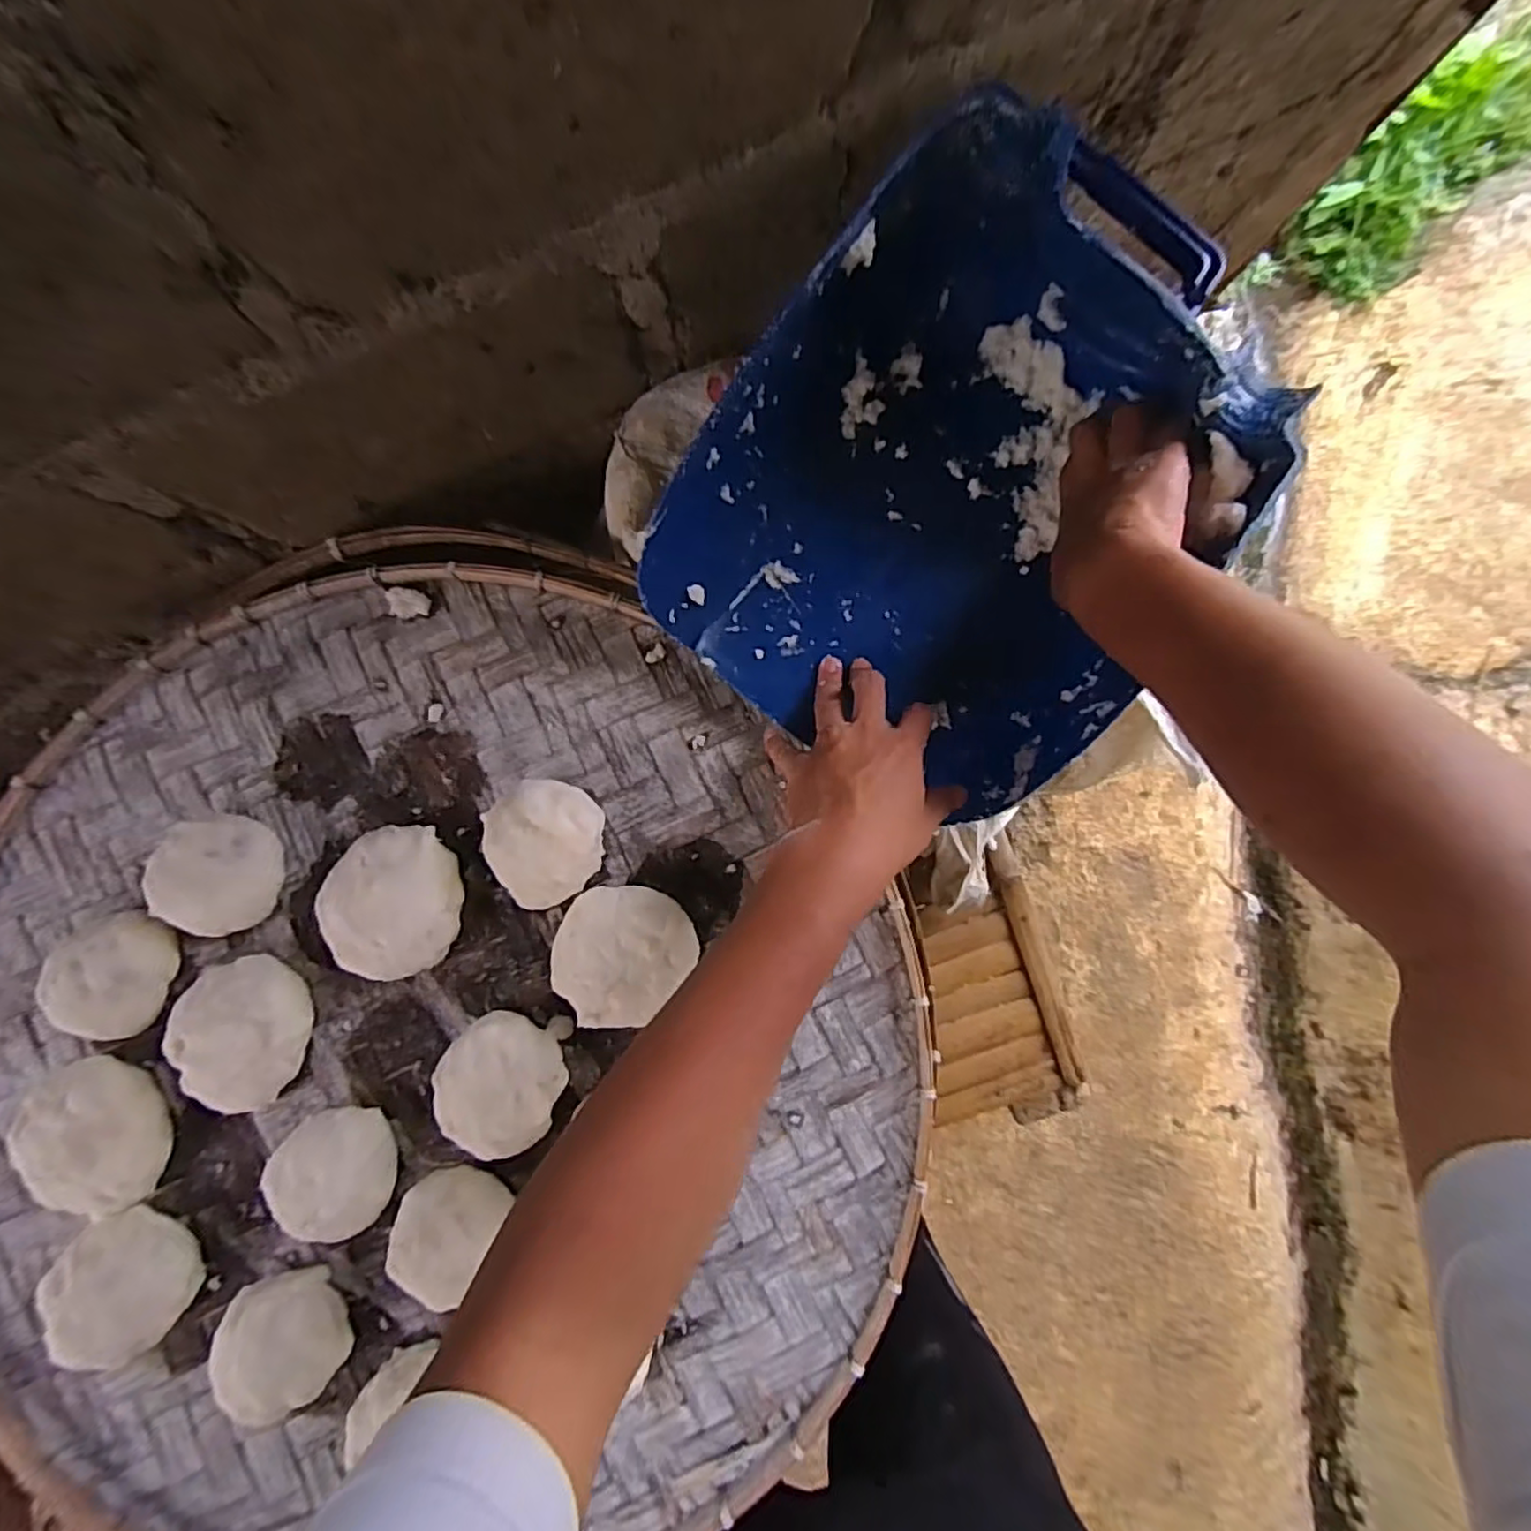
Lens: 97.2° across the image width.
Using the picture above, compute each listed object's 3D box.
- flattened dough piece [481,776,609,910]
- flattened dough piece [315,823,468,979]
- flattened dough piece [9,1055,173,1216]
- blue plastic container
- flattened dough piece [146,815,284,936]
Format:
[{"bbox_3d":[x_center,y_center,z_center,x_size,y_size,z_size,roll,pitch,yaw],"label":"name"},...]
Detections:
[{"bbox_3d":[-0.158,0.054,0.486,0.085,0.050,0.085,0,91,1],"label":"flattened dough piece"},{"bbox_3d":[-0.271,0.100,0.480,0.100,0.035,0.104,-24,90,1],"label":"flattened dough piece"},{"bbox_3d":[-0.476,0.263,0.475,0.090,0.041,0.097,11,91,0],"label":"flattened dough piece"},{"bbox_3d":[0.117,-0.157,0.429,0.289,0.141,0.323,39,91,0],"label":"blue plastic container"},{"bbox_3d":[-0.410,0.083,0.499,0.088,0.038,0.086,-12,90,1],"label":"flattened dough piece"}]

